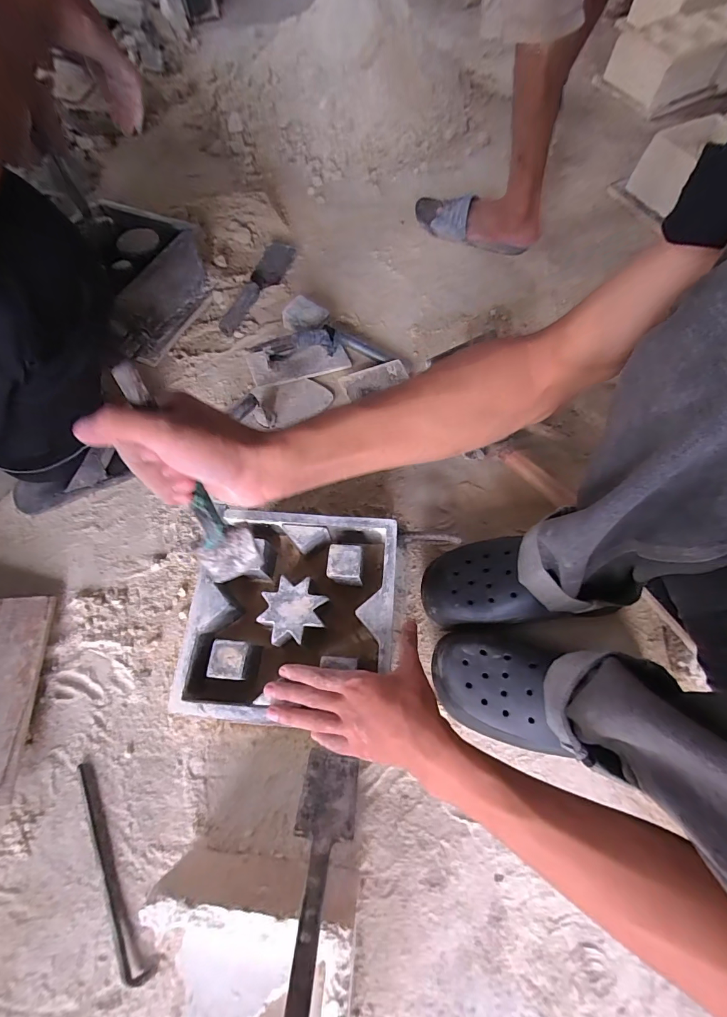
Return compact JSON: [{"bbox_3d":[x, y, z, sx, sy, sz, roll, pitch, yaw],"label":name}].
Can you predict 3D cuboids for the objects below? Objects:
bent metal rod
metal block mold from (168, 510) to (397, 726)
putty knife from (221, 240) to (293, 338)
[{"bbox_3d":[-0.295,0.412,0.454,0.027,0.010,0.229,-31,70,-10],"label":"bent metal rod"},{"bbox_3d":[-0.079,0.124,0.473,0.222,0.075,0.221,3,68,3],"label":"metal block mold"},{"bbox_3d":[-0.219,-0.456,0.804,0.046,0.031,0.271,22,69,7],"label":"putty knife"}]

